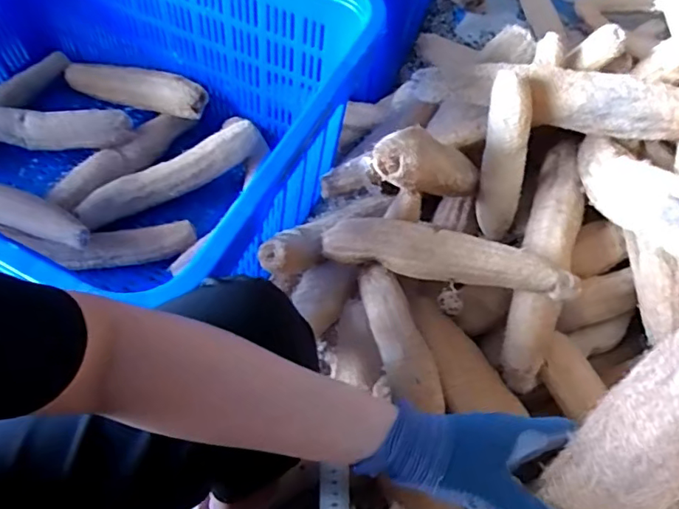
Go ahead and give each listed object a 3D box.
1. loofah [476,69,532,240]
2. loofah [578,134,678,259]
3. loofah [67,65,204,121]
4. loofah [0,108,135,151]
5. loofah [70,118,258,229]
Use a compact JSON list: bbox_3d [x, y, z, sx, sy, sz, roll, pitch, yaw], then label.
[{"bbox_3d":[0.250,-0.147,0.835,0.053,0.262,0.051,-13,38,-11],"label":"loofah"},{"bbox_3d":[0.436,-0.077,0.753,0.080,0.085,0.346,-7,29,-8],"label":"loofah"},{"bbox_3d":[-0.402,-0.325,1.054,0.324,0.067,0.068,16,60,20],"label":"loofah"},{"bbox_3d":[-0.563,-0.234,0.979,0.361,0.065,0.060,5,61,-1],"label":"loofah"},{"bbox_3d":[-0.298,-0.142,0.953,0.330,0.083,0.058,-22,65,-16],"label":"loofah"}]

